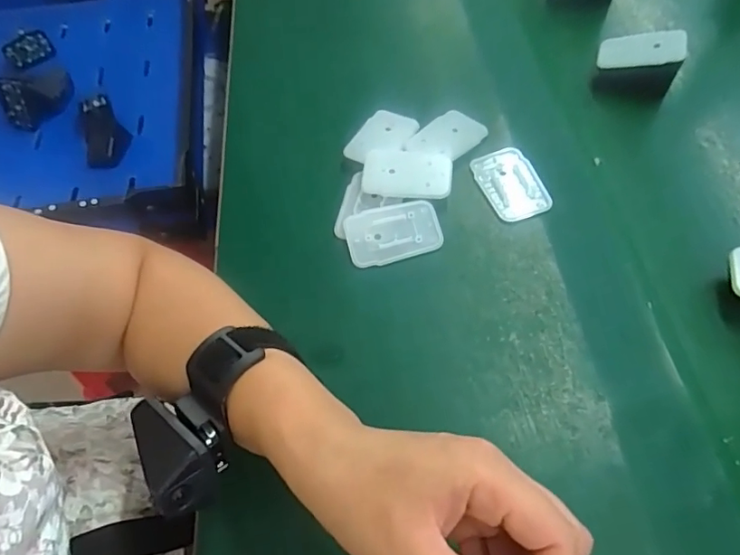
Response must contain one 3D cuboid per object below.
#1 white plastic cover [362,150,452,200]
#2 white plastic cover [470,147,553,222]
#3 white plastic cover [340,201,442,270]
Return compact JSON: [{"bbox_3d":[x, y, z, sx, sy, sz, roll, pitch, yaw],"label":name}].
[{"bbox_3d":[0.029,-0.082,0.408,0.069,0.010,0.044,5,58,7],"label":"white plastic cover"},{"bbox_3d":[0.111,-0.075,0.407,0.047,0.009,0.068,-19,58,-8],"label":"white plastic cover"},{"bbox_3d":[0.018,-0.033,0.382,0.070,0.005,0.044,-12,75,-2],"label":"white plastic cover"}]

